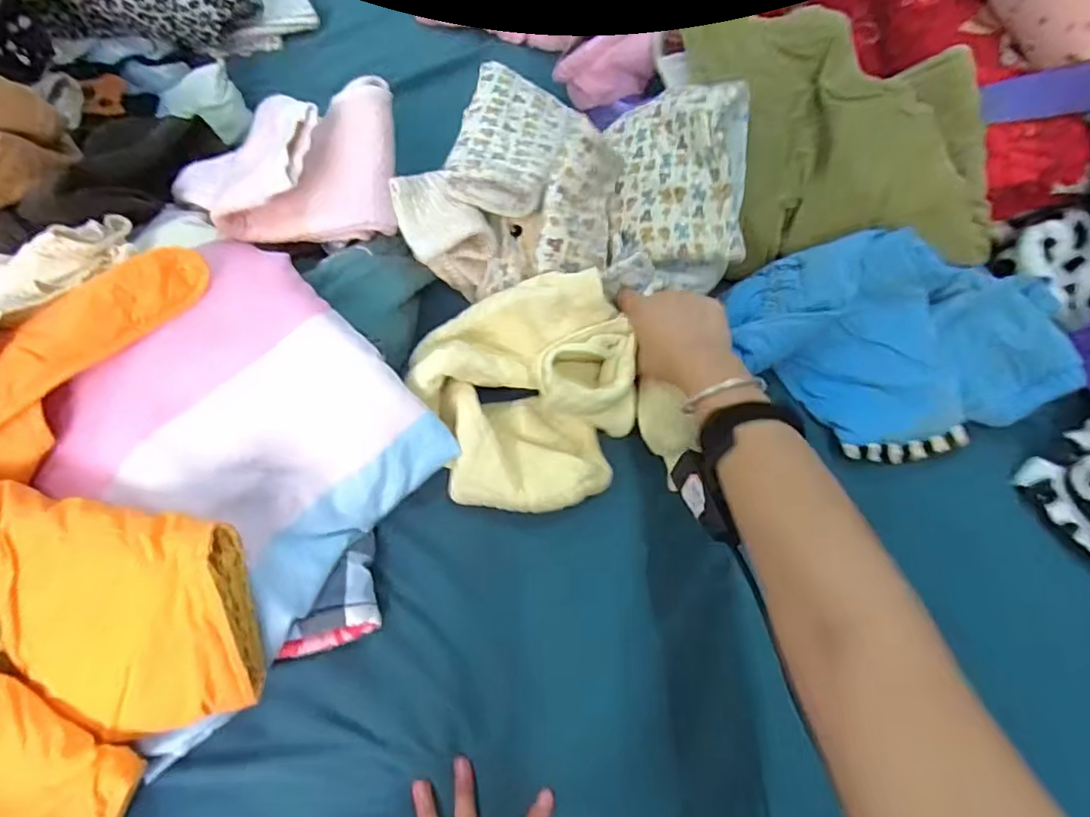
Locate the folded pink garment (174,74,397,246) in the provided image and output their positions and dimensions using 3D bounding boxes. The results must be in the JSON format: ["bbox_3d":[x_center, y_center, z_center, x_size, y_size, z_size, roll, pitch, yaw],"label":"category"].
[{"bbox_3d":[-0.221,-0.232,0.534,0.154,0.085,0.154,-3,61,-1],"label":"folded pink garment"}]

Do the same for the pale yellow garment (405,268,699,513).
[{"bbox_3d":[-0.003,-0.021,0.504,0.202,0.100,0.186,-13,61,-6],"label":"pale yellow garment"}]

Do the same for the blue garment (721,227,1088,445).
[{"bbox_3d":[0.306,-0.063,0.511,0.265,0.069,0.188,-9,83,10],"label":"blue garment"}]

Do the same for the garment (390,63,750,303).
[{"bbox_3d":[0.030,-0.225,0.568,0.314,0.119,0.222,6,61,4],"label":"garment"}]

